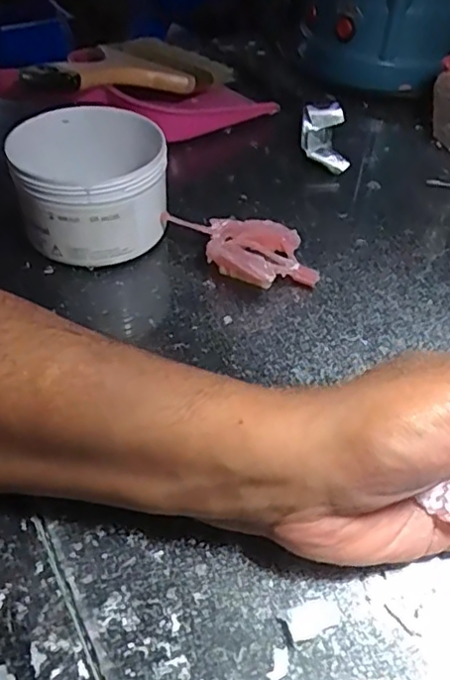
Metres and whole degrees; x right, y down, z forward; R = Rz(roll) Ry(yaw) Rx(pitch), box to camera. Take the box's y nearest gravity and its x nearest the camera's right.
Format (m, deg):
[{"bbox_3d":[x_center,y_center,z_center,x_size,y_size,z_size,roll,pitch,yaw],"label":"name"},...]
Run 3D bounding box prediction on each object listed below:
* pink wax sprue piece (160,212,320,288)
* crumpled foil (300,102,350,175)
[{"bbox_3d":[0.008,-0.051,0.356,0.092,0.025,0.059,3,46,-1],"label":"pink wax sprue piece"},{"bbox_3d":[0.078,-0.158,0.470,0.033,0.030,0.067,3,46,0],"label":"crumpled foil"}]

